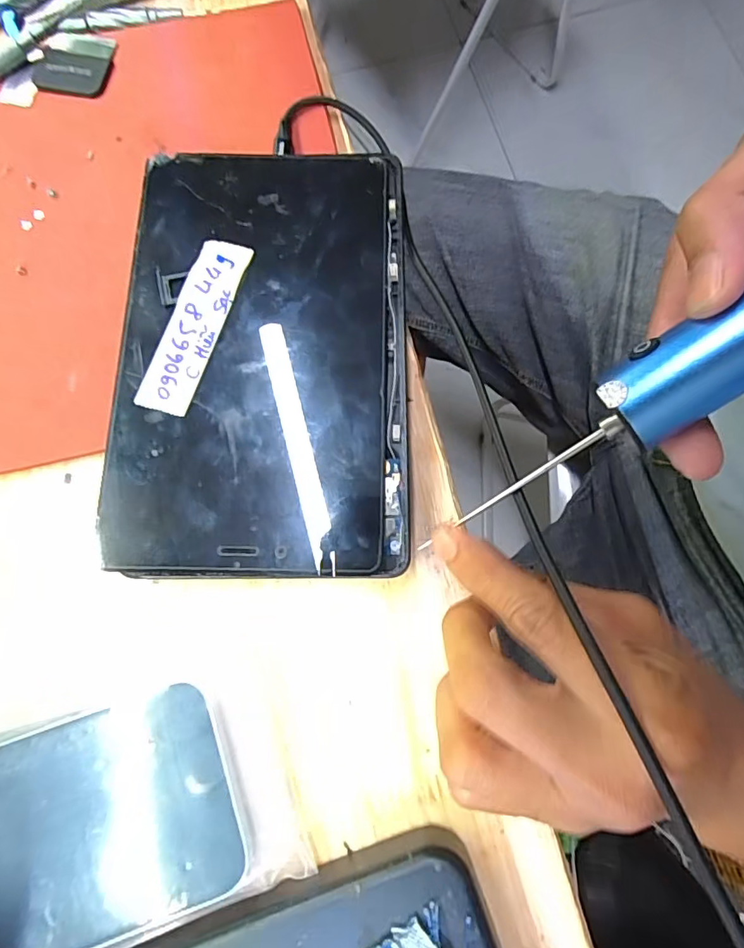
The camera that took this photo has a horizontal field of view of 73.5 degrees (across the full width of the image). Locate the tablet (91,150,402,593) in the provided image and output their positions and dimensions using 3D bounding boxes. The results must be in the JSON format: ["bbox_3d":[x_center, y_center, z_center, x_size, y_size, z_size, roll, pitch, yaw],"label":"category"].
[{"bbox_3d":[-0.049,-0.058,0.226,0.128,0.011,0.204,-1,75,2],"label":"tablet"}]

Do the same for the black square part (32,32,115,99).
[{"bbox_3d":[-0.165,-0.225,0.274,0.042,0.005,0.038,9,76,4],"label":"black square part"}]

